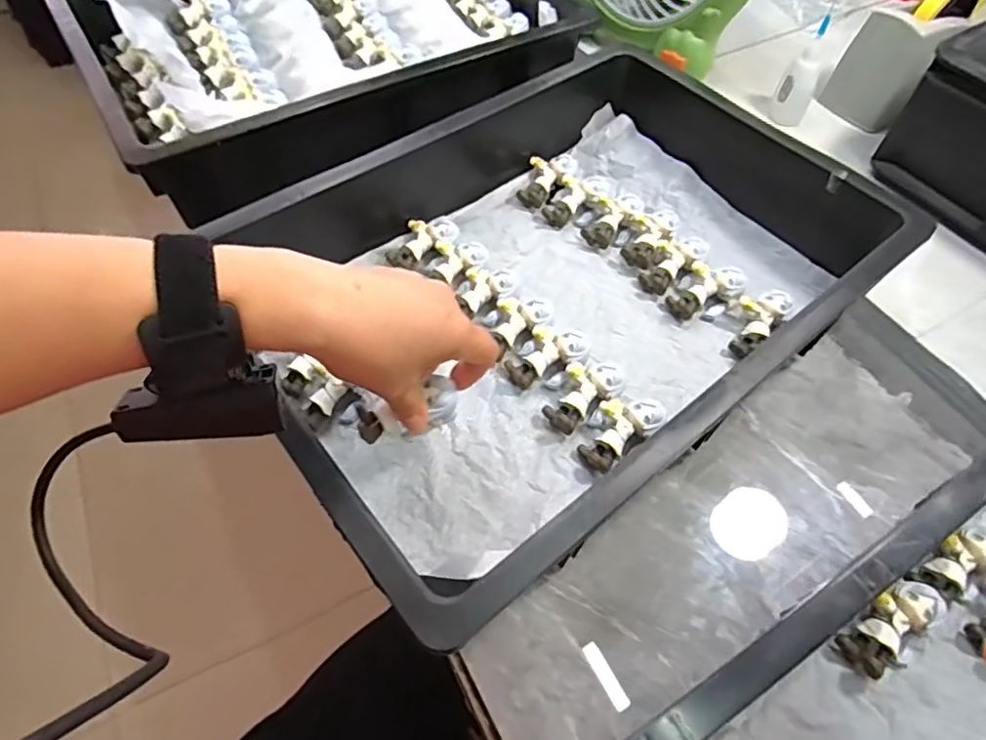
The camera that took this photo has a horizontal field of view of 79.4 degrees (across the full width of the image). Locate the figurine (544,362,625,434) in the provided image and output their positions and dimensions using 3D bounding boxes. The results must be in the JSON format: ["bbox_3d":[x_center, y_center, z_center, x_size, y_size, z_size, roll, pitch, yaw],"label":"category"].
[{"bbox_3d":[0.060,0.017,0.413,0.057,0.022,0.034,-34,63,-21],"label":"figurine"}]

